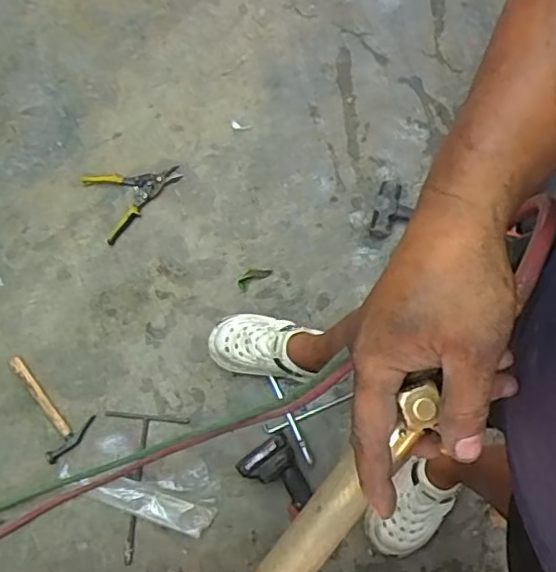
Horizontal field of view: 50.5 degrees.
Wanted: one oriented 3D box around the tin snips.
[{"bbox_3d":[-0.334,-0.227,1.395,0.216,0.019,0.170,-26,72,-9],"label":"tin snips"}]

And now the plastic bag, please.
[{"bbox_3d":[-0.287,0.405,1.232,0.333,0.035,0.150,16,73,5],"label":"plastic bag"}]

